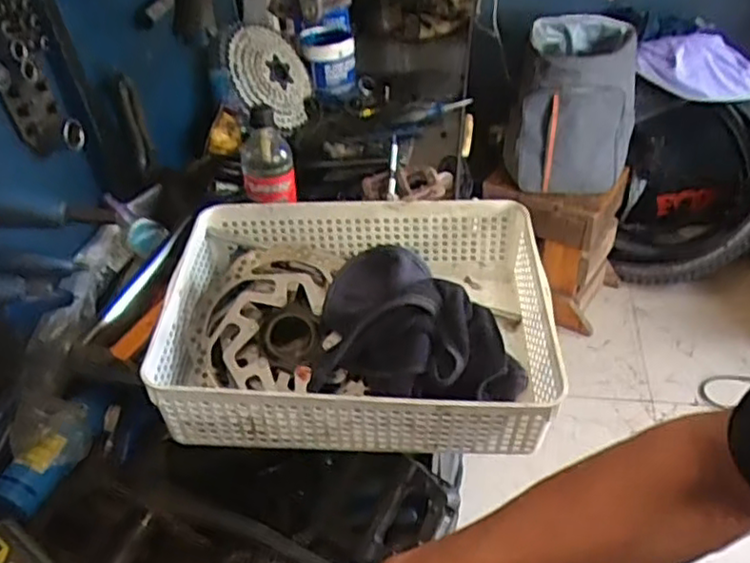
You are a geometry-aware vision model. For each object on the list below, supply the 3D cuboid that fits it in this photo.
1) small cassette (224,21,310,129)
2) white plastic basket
[{"bbox_3d":[-0.175,-0.359,1.163,0.036,0.179,0.159,-6,48,45],"label":"small cassette"},{"bbox_3d":[-0.014,0.032,0.619,0.330,0.095,0.241,-2,42,5],"label":"white plastic basket"}]

